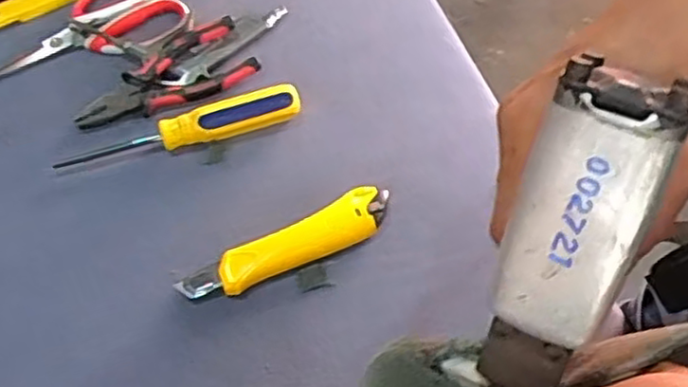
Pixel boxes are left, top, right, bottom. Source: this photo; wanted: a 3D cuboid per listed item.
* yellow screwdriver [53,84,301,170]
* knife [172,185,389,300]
[{"bbox_3d":[-0.128,-0.049,0.546,0.190,0.023,0.024,-17,56,-11],"label":"yellow screwdriver"},{"bbox_3d":[-0.038,0.037,0.495,0.162,0.013,0.034,-24,58,-16],"label":"knife"}]

